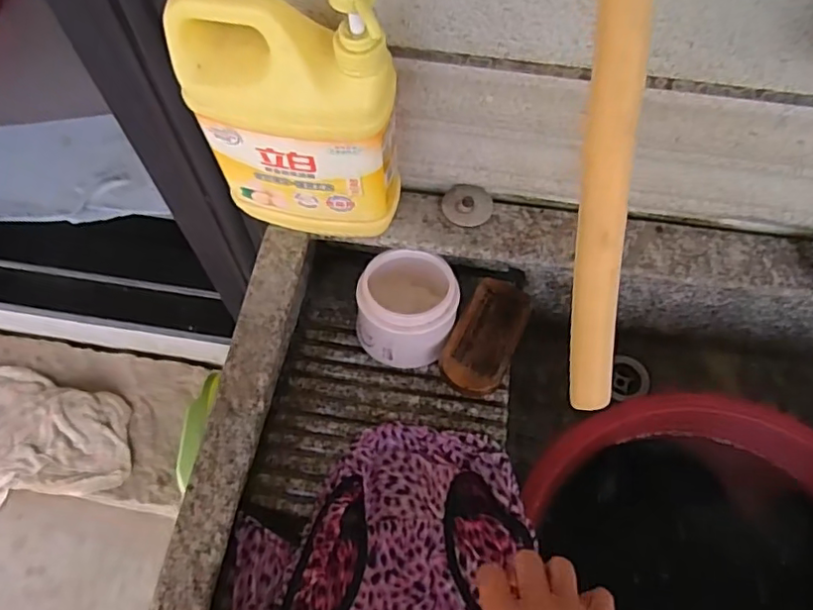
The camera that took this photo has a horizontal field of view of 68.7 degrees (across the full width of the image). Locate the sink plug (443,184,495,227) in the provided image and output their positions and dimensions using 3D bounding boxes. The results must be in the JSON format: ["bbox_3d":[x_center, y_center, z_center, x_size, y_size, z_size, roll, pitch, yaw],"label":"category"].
[{"bbox_3d":[0.057,-0.095,0.557,0.046,0.010,0.043,0,63,0],"label":"sink plug"}]

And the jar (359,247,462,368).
[{"bbox_3d":[-0.001,-0.001,0.573,0.094,0.076,0.104,-15,64,-8],"label":"jar"}]

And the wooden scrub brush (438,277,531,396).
[{"bbox_3d":[0.079,0.030,0.581,0.060,0.033,0.130,24,66,11],"label":"wooden scrub brush"}]

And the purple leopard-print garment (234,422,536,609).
[{"bbox_3d":[-0.017,0.215,0.468,0.222,0.039,0.239,1,63,0],"label":"purple leopard-print garment"}]

